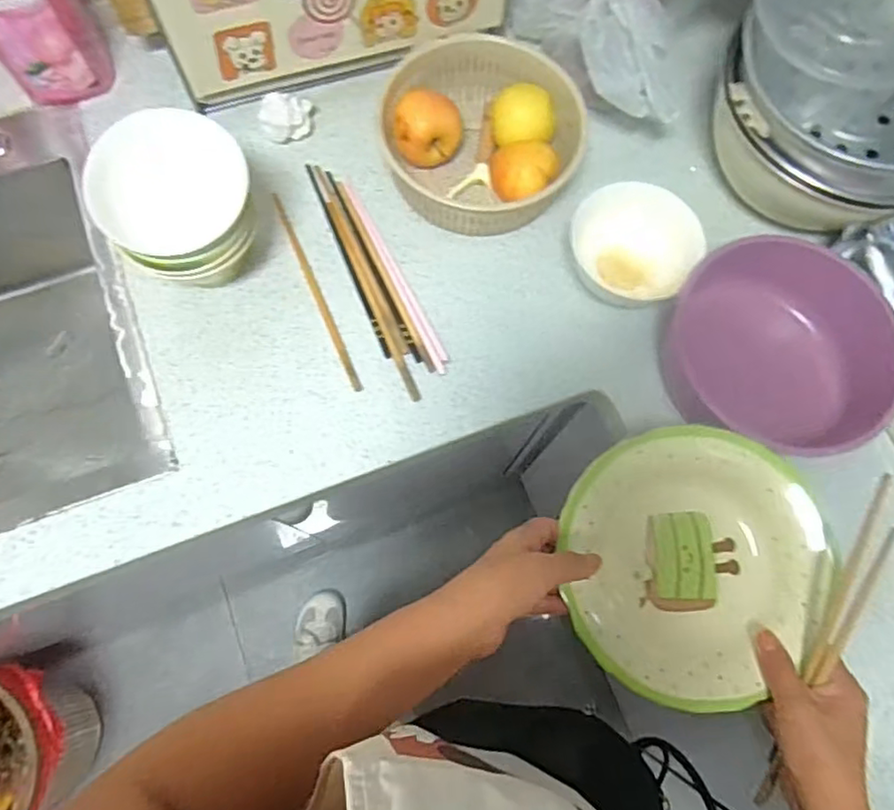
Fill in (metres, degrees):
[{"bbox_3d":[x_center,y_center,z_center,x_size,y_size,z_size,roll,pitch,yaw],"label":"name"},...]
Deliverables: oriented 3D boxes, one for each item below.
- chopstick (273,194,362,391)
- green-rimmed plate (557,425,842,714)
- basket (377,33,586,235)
[{"bbox_3d":[-0.133,-0.118,0.624,0.009,0.008,0.230,-22,75,-8],"label":"chopstick"},{"bbox_3d":[0.188,0.123,0.485,0.197,0.051,0.197,1,73,-2],"label":"green-rimmed plate"},{"bbox_3d":[0.049,-0.282,0.642,0.173,0.084,0.192,-41,78,-13],"label":"basket"}]

